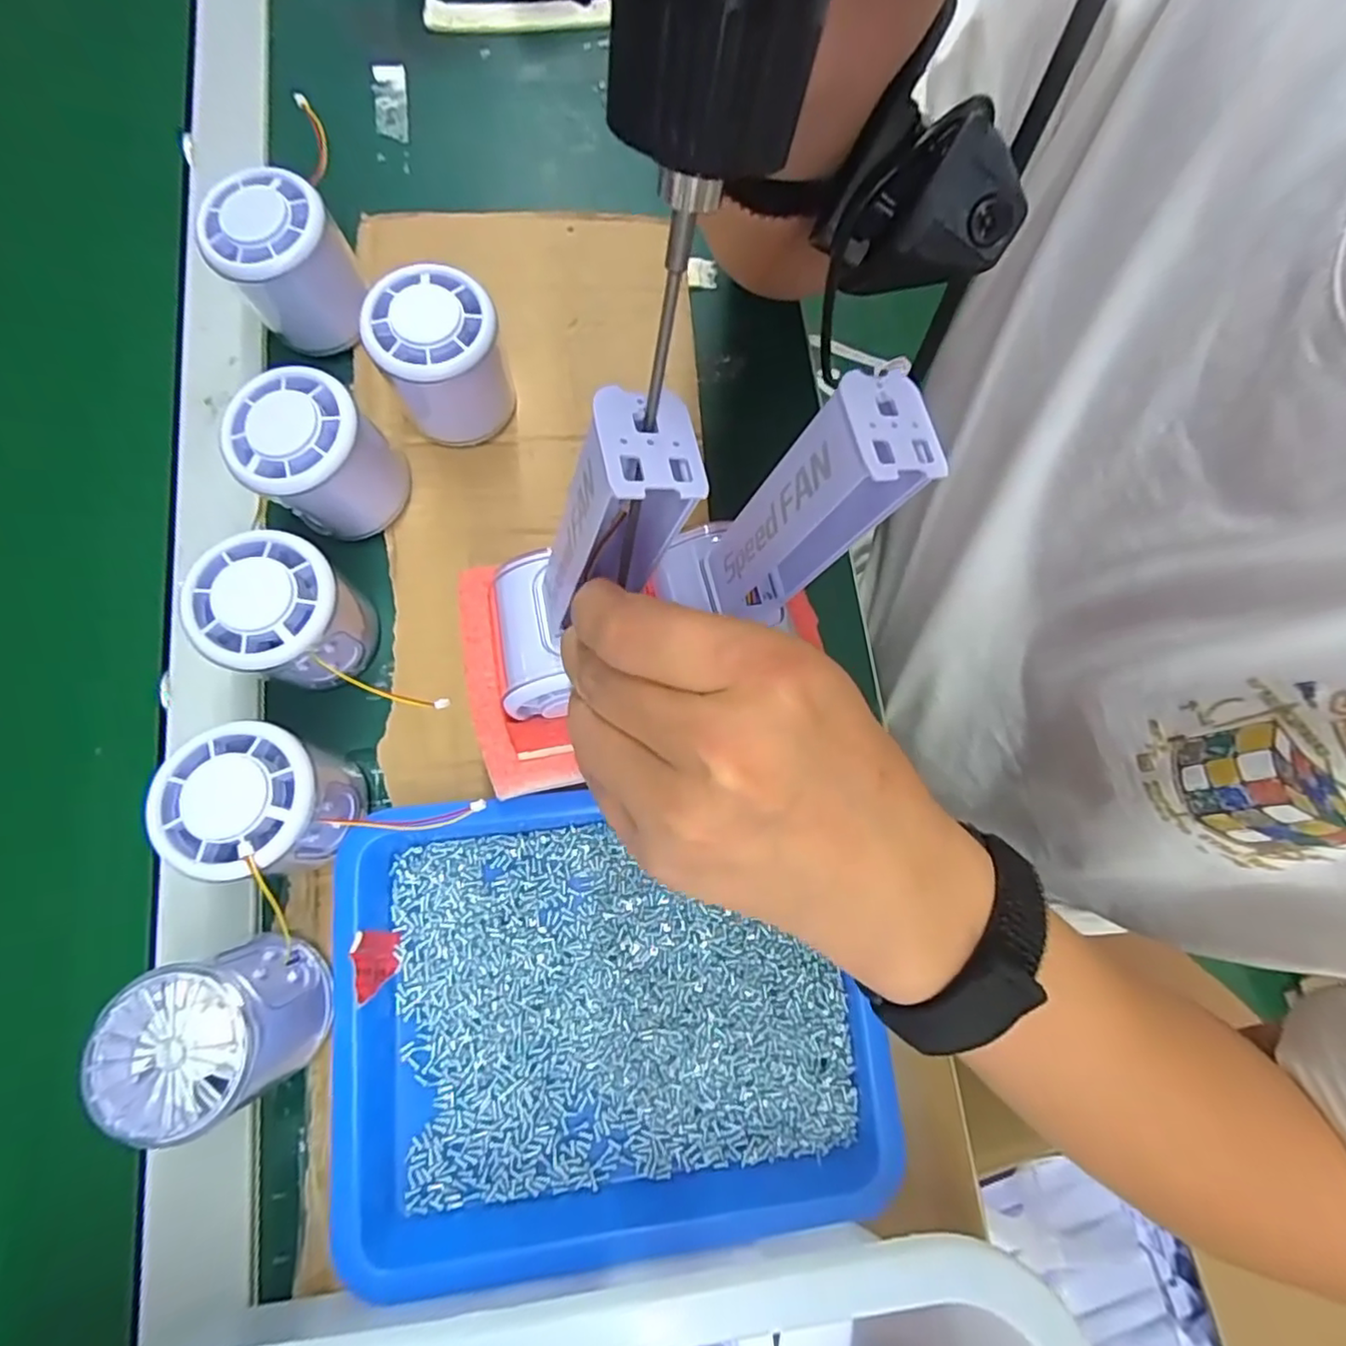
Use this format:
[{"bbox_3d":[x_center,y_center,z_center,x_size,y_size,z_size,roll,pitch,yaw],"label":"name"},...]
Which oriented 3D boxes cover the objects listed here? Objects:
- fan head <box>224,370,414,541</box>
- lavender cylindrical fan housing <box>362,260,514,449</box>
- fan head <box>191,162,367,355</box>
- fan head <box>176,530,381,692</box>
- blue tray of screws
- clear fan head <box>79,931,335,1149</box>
[{"bbox_3d":[-0.158,-0.094,0.287,0.055,0.059,0.056,0,78,-1],"label":"fan head"},{"bbox_3d":[-0.107,-0.145,0.299,0.055,0.063,0.054,1,77,-5],"label":"lavender cylindrical fan housing"},{"bbox_3d":[-0.187,-0.198,0.311,0.058,0.063,0.053,-33,81,-10],"label":"fan head"},{"bbox_3d":[-0.164,-0.024,0.272,0.055,0.056,0.055,1,77,-5],"label":"fan head"},{"bbox_3d":[-0.028,0.137,0.257,0.221,0.033,0.170,-4,77,-6],"label":"blue tray of screws"},{"bbox_3d":[-0.168,0.133,0.237,0.053,0.056,0.052,1,77,-5],"label":"clear fan head"}]

